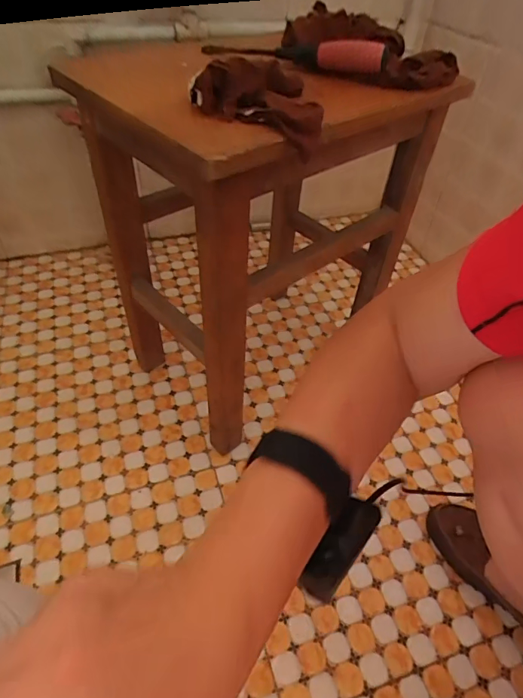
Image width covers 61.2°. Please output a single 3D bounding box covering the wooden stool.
[{"bbox_3d":[0.006,-0.144,0.614,0.376,0.427,0.271,-29,54,-29],"label":"wooden stool"}]

